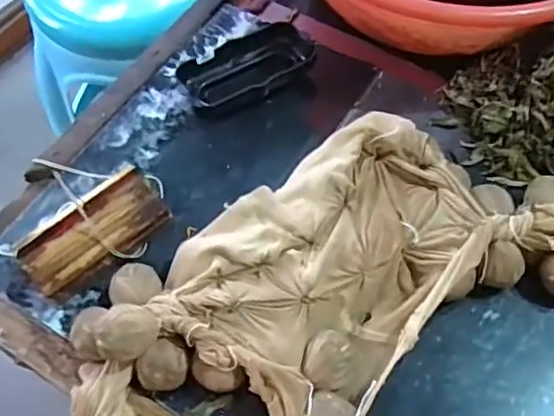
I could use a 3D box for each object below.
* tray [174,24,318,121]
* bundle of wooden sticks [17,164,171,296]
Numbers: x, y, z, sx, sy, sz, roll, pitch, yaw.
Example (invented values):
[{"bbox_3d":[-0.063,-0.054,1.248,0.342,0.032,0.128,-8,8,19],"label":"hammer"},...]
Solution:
[{"bbox_3d":[-0.023,-0.109,0.470,0.105,0.026,0.050,-28,62,-13],"label":"tray"},{"bbox_3d":[-0.119,0.016,0.384,0.093,0.038,0.031,-37,64,-18],"label":"bundle of wooden sticks"}]

